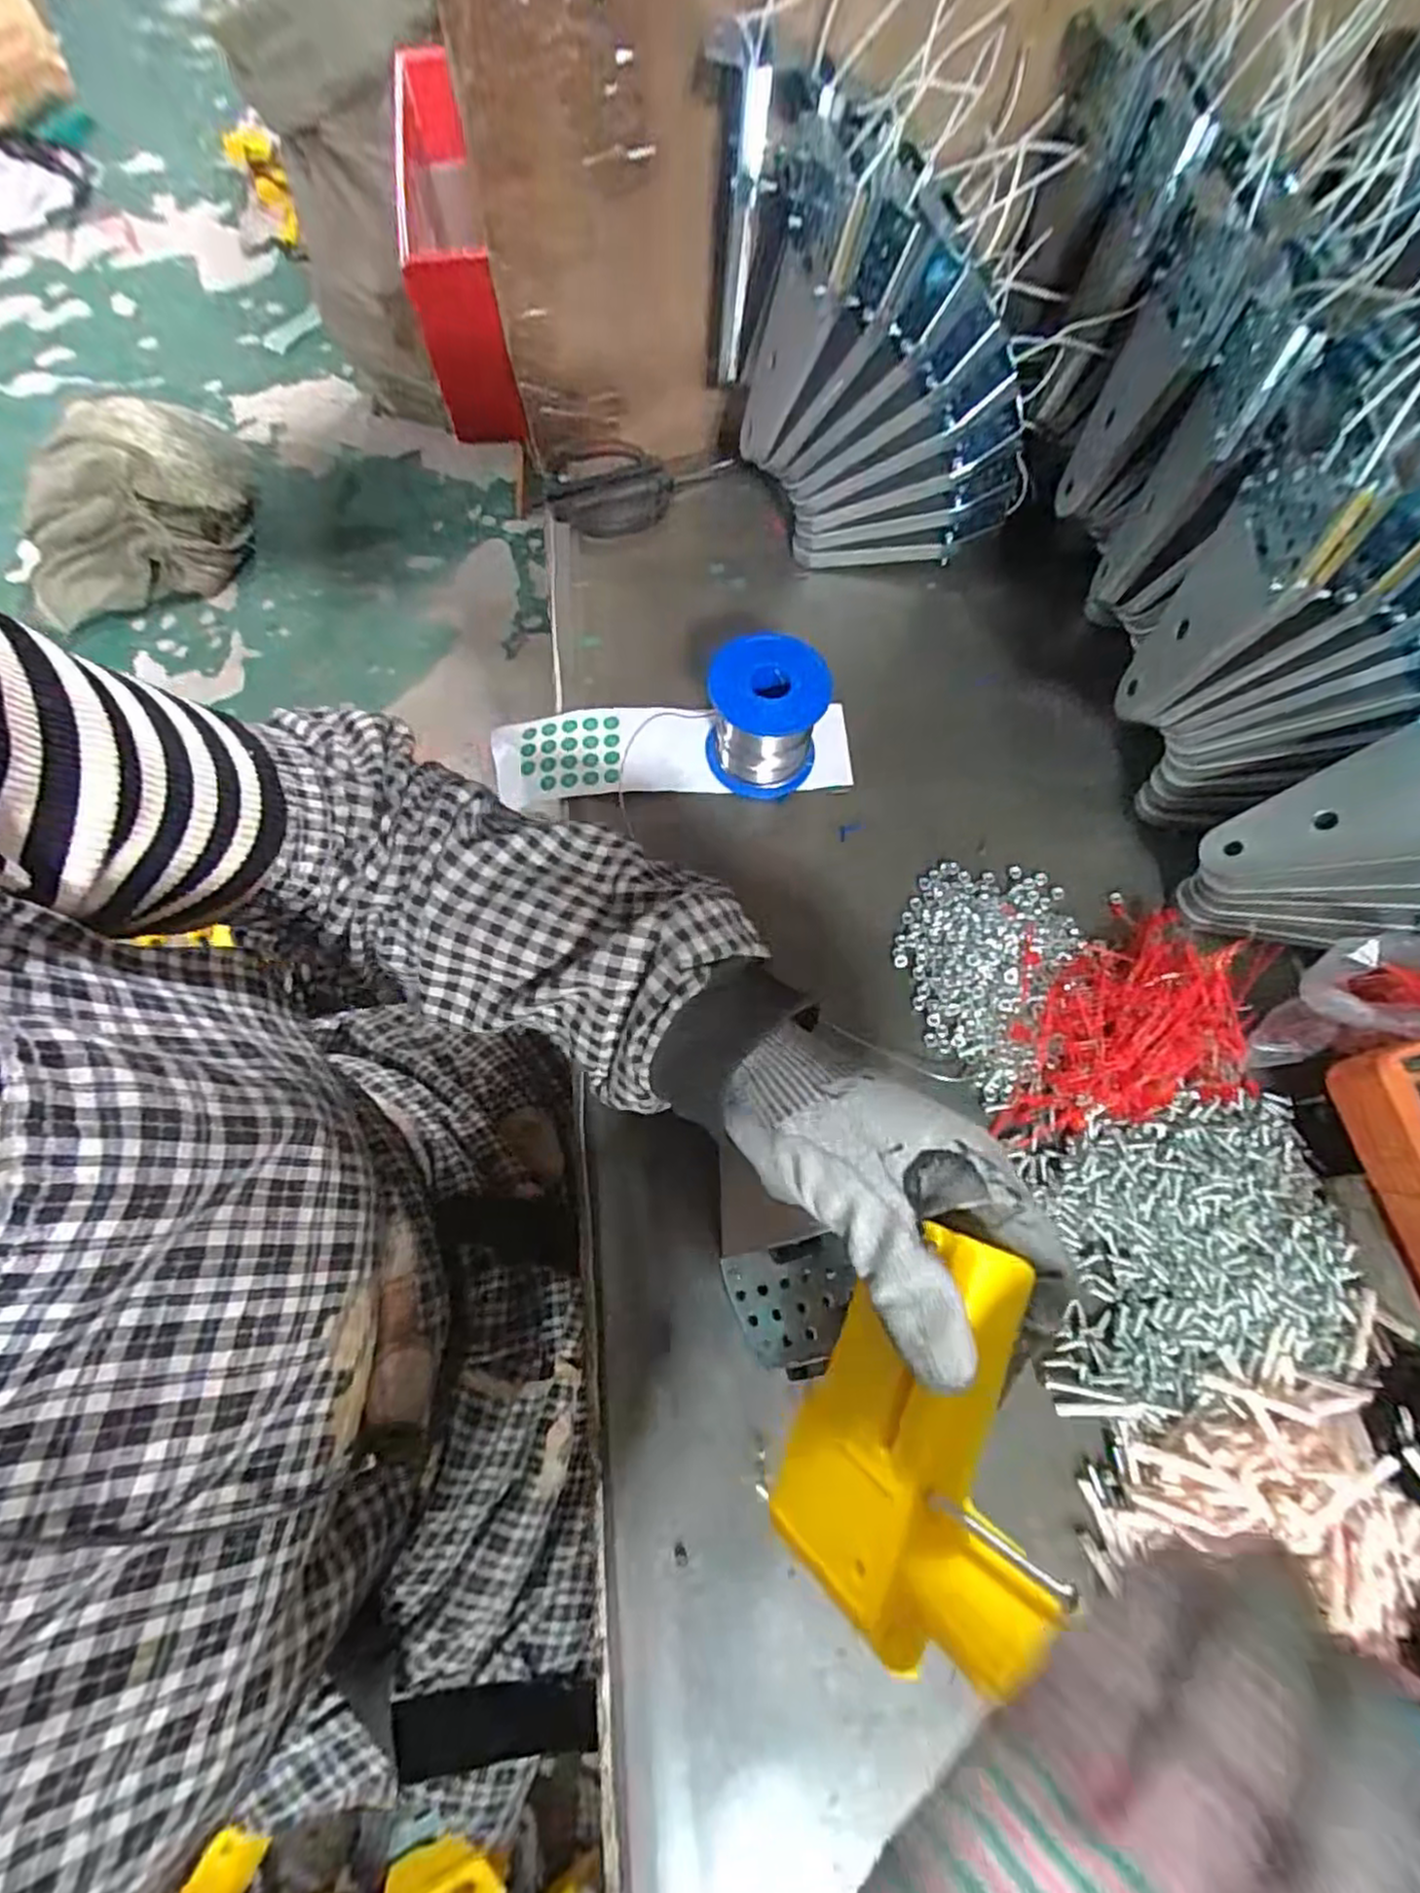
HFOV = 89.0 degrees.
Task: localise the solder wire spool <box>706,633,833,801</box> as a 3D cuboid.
[{"bbox_3d":[0.030,-0.127,0.404,0.062,0.063,0.057,1,70,-2],"label":"solder wire spool"}]

